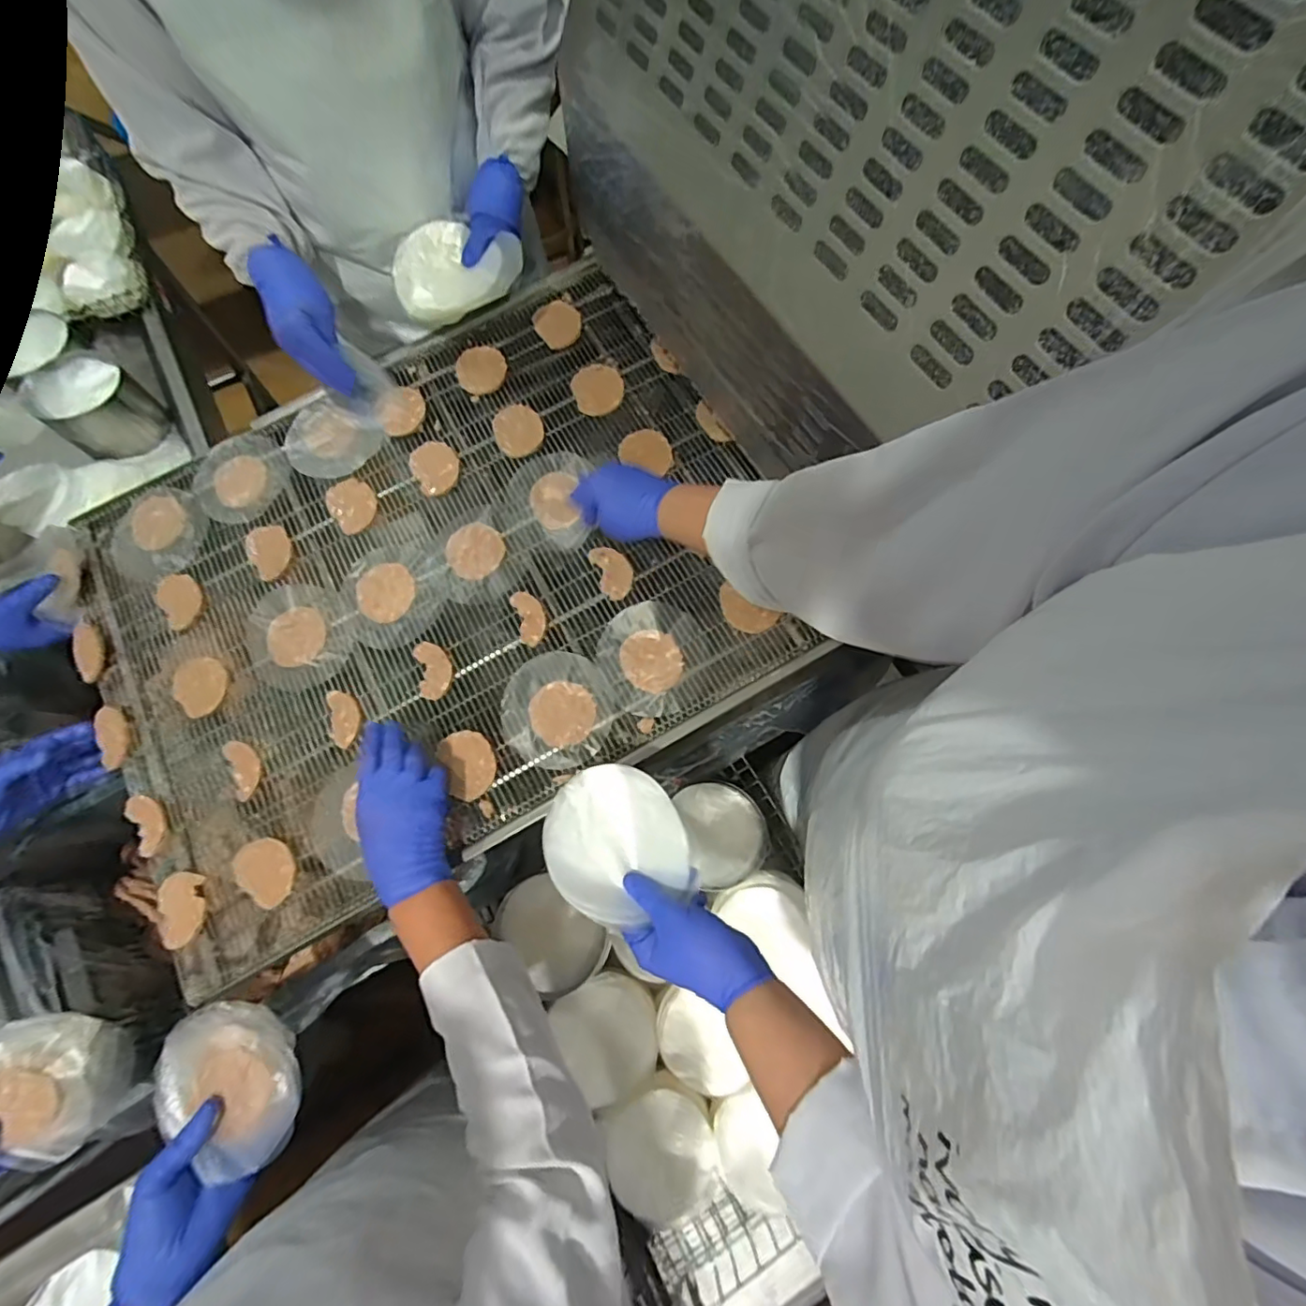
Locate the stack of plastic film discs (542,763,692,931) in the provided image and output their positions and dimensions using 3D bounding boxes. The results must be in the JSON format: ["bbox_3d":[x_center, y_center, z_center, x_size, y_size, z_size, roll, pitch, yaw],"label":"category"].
[{"bbox_3d":[-0.032,0.163,0.493,0.126,0.020,0.116,32,74,9],"label":"stack of plastic film discs"}]

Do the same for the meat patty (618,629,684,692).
[{"bbox_3d":[-0.002,0.008,0.621,0.062,0.010,0.066,0,72,-1],"label":"meat patty"}]

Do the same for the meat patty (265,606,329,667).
[{"bbox_3d":[-0.407,-0.017,0.660,0.066,0.017,0.070,37,75,10],"label":"meat patty"}]

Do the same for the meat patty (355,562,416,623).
[{"bbox_3d":[-0.309,-0.072,0.664,0.065,0.004,0.069,0,72,-1],"label":"meat patty"}]

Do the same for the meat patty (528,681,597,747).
[{"bbox_3d":[-0.097,0.063,0.614,0.069,0.007,0.064,0,72,-1],"label":"meat patty"}]

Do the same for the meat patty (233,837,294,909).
[{"bbox_3d":[-0.393,0.222,0.585,0.067,0.012,0.051,42,76,11],"label":"meat patty"}]

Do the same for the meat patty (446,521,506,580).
[{"bbox_3d":[-0.209,-0.122,0.674,0.065,0.007,0.065,0,72,-1],"label":"meat patty"}]

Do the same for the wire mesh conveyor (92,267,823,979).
[{"bbox_3d":[-0.262,-0.088,0.677,0.772,0.037,0.618,-31,75,-5],"label":"wire mesh conveyor"}]

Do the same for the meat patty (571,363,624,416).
[{"bbox_3d":[-0.069,-0.333,0.722,0.061,0.012,0.072,-16,73,-7],"label":"meat patty"}]

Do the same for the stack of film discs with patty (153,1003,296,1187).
[{"bbox_3d":[-0.383,0.385,0.519,0.140,0.023,0.110,27,73,7],"label":"stack of film discs with patty"}]

